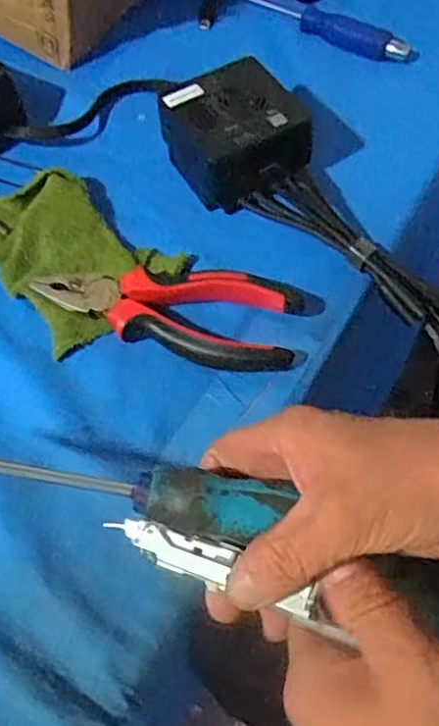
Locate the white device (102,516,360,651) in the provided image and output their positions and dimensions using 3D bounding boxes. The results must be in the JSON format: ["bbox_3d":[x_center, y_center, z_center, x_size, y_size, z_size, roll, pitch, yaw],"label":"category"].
[{"bbox_3d":[0.001,0.088,0.282,0.112,0.010,0.019,18,61,21],"label":"white device"}]

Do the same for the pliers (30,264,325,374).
[{"bbox_3d":[-0.025,-0.027,0.378,0.161,0.024,0.061,1,58,6],"label":"pliers"}]

